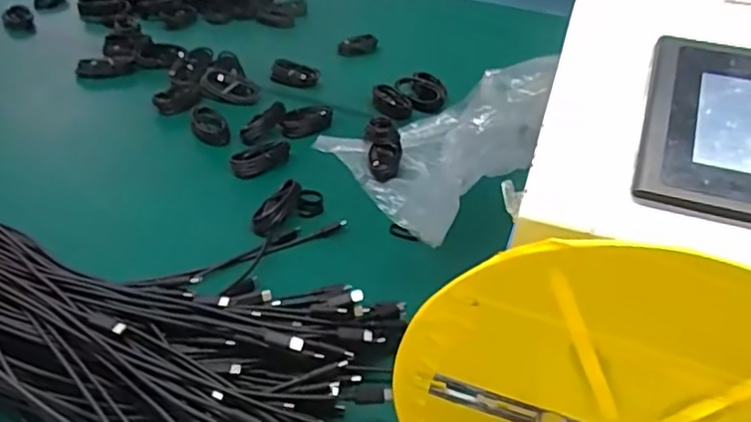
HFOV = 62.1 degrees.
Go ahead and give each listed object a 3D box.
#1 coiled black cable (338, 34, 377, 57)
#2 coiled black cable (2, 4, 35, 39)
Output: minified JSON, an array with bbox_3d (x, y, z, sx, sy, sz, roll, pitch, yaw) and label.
[{"bbox_3d":[-0.028,-0.278,1.042,0.076,0.025,0.025,-23,43,-34],"label":"coiled black cable"},{"bbox_3d":[-0.590,-0.314,1.033,0.043,0.017,0.099,-11,51,-22],"label":"coiled black cable"}]

